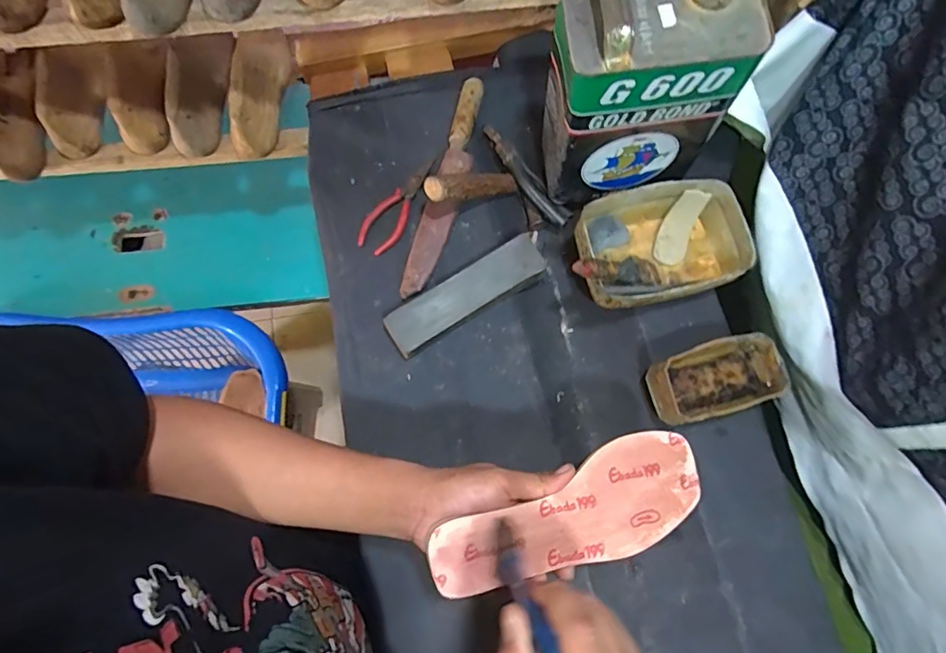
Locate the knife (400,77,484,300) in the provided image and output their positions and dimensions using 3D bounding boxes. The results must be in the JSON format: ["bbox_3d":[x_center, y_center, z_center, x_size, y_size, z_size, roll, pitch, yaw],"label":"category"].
[{"bbox_3d":[-0.031,-0.175,0.640,0.039,0.032,0.294,16,75,3],"label":"knife"}]

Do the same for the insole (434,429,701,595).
[{"bbox_3d":[0.082,0.155,0.411,0.233,0.013,0.076,-17,76,-14],"label":"insole"}]

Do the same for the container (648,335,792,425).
[{"bbox_3d":[0.259,0.061,0.564,0.129,0.072,0.073,-17,76,-6],"label":"container"}]

